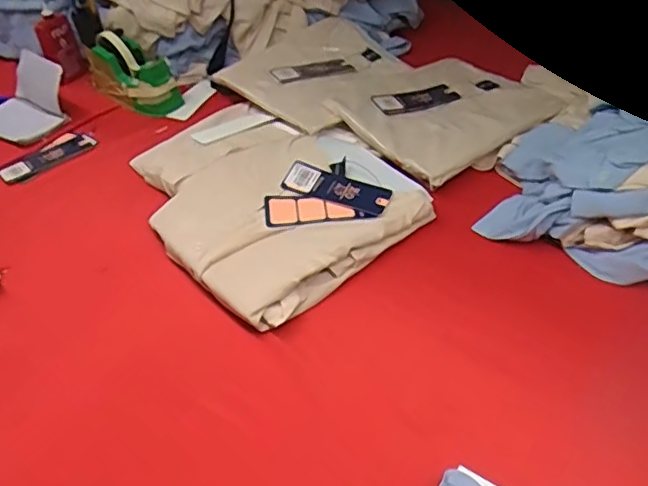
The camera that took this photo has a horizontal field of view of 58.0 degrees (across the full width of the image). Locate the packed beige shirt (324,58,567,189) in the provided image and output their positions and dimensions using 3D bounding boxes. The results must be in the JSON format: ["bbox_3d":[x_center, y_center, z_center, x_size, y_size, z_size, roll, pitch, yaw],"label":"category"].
[{"bbox_3d":[0.163,-0.183,0.795,0.256,0.030,0.222,-25,45,-26],"label":"packed beige shirt"}]

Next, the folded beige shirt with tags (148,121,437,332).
[{"bbox_3d":[-0.040,-0.042,0.666,0.273,0.039,0.243,-29,47,-30],"label":"folded beige shirt with tags"}]

